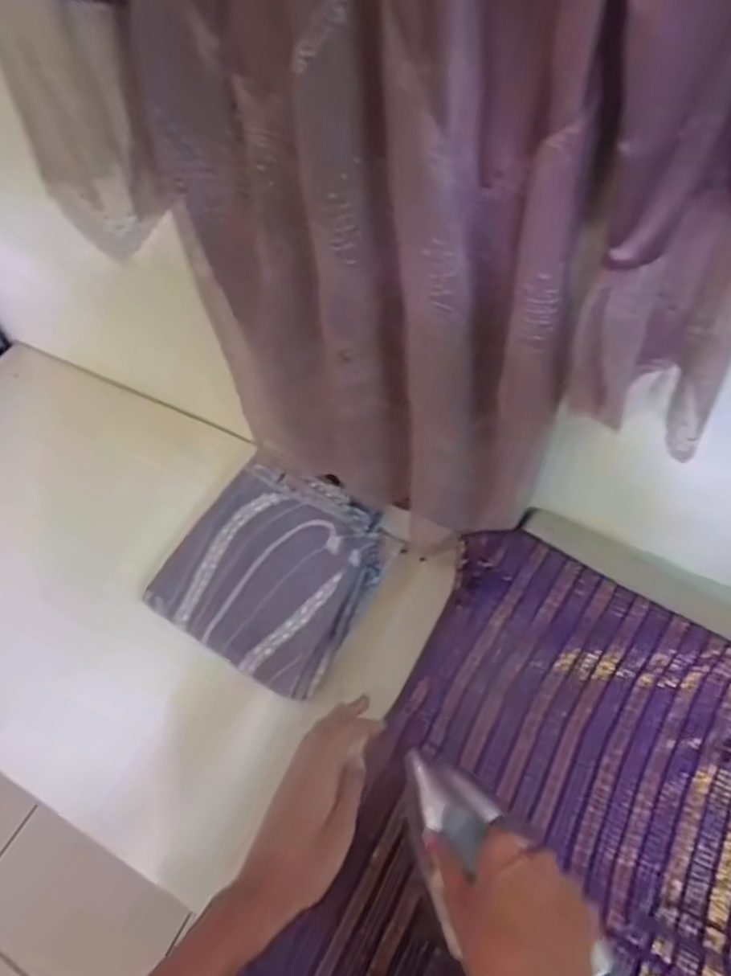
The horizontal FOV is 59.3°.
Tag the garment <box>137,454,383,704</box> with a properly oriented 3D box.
[{"bbox_3d":[-0.113,0.095,0.796,0.240,0.037,0.245,24,62,18],"label":"garment"}]

